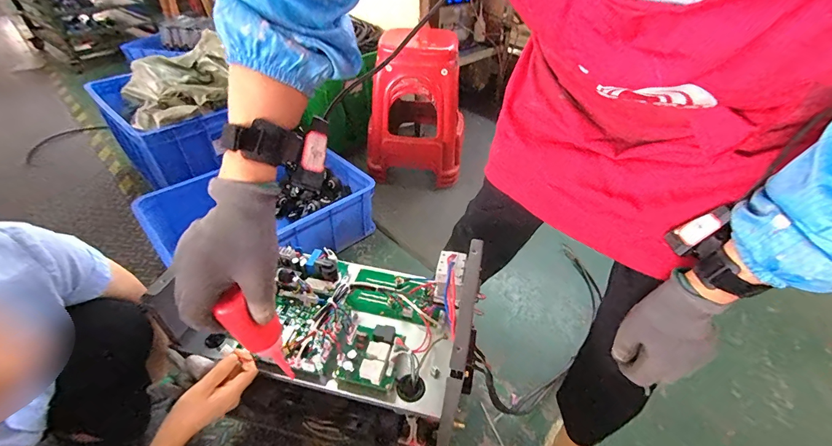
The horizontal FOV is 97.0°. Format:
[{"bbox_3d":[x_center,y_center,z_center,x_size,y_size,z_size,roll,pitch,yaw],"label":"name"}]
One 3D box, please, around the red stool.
[{"bbox_3d":[-0.003,-0.484,1.494,0.384,0.490,0.373,0,41,-2],"label":"red stool"}]

